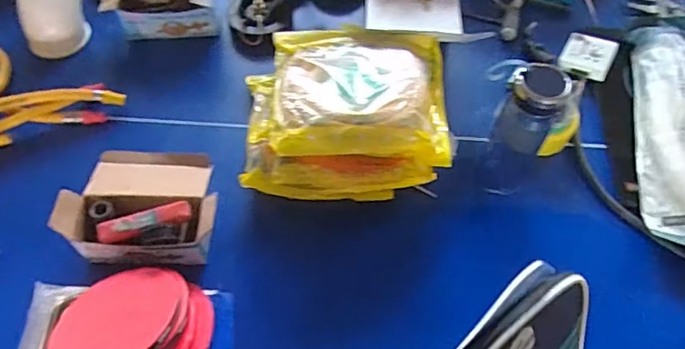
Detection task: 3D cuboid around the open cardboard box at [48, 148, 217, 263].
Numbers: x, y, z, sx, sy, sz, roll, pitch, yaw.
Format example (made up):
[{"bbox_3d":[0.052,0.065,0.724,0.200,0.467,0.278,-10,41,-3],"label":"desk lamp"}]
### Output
[{"bbox_3d":[-0.293,0.043,0.793,0.213,0.090,0.169,-4,53,-4],"label":"open cardboard box"}]

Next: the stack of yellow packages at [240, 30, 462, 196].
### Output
[{"bbox_3d":[0.007,-0.101,0.861,0.328,0.157,0.260,-4,53,-4],"label":"stack of yellow packages"}]

